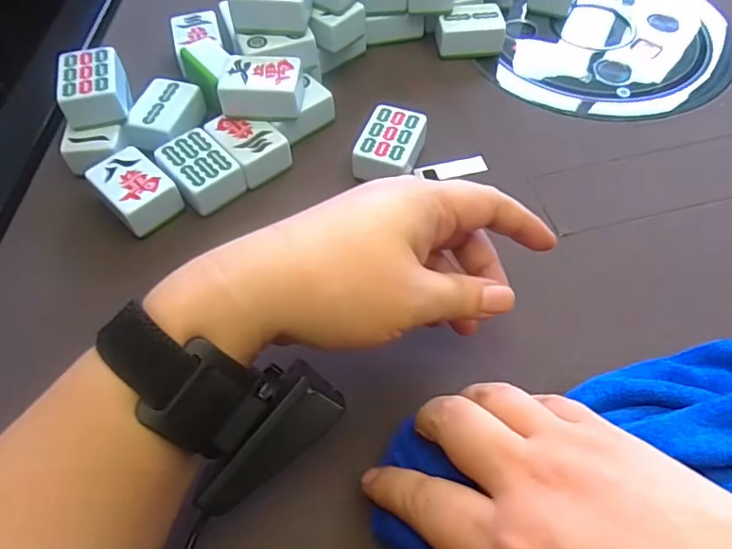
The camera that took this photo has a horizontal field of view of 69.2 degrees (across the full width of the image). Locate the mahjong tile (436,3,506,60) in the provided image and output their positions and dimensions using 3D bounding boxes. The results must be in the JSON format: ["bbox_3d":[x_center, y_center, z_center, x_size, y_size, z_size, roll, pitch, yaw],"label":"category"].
[{"bbox_3d":[0.085,-0.201,0.439,0.053,0.027,0.032,-1,57,0],"label":"mahjong tile"}]

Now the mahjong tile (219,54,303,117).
[{"bbox_3d":[-0.070,-0.127,0.366,0.052,0.028,0.040,2,57,2],"label":"mahjong tile"}]

